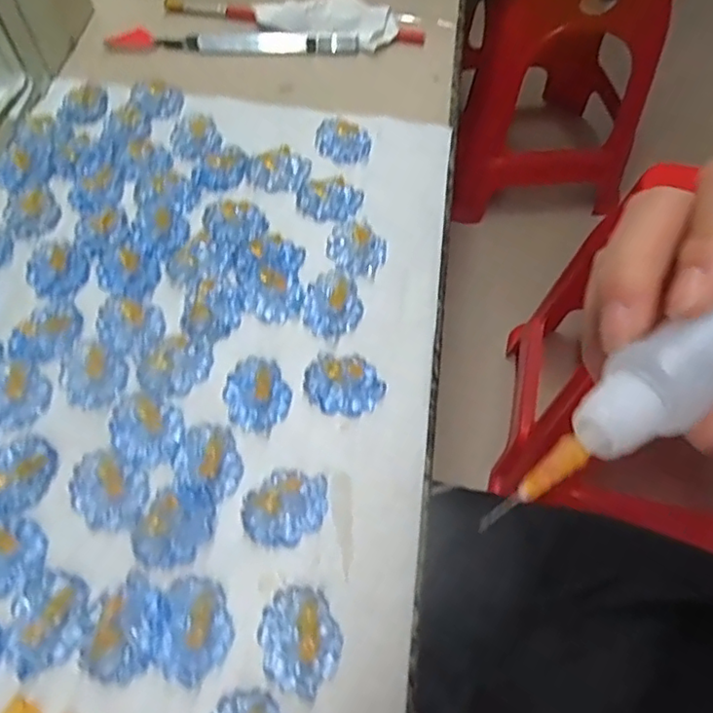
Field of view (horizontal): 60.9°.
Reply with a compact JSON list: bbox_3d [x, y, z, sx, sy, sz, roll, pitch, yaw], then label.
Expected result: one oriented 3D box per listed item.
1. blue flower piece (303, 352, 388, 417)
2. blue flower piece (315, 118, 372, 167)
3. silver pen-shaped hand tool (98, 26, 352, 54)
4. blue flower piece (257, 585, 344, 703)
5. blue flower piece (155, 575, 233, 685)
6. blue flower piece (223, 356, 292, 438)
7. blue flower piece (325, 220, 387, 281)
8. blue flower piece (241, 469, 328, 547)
[{"bbox_3d":[-0.006,0.013,0.294,0.038,0.008,0.030,6,59,0],"label":"blue flower piece"},{"bbox_3d":[-0.008,-0.138,0.391,0.038,0.006,0.032,27,71,9],"label":"blue flower piece"},{"bbox_3d":[-0.088,-0.228,0.439,0.175,0.016,0.019,3,59,-2],"label":"silver pen-shaped hand tool"},{"bbox_3d":[-0.022,0.111,0.237,0.030,0.006,0.038,-12,60,-11],"label":"blue flower piece"},{"bbox_3d":[-0.062,0.105,0.234,0.026,0.011,0.036,5,59,-1],"label":"blue flower piece"},{"bbox_3d":[-0.047,0.019,0.291,0.029,0.007,0.037,-21,62,-15],"label":"blue flower piece"},{"bbox_3d":[0.000,-0.060,0.337,0.033,0.007,0.037,7,59,1],"label":"blue flower piece"},{"bbox_3d":[-0.030,0.064,0.262,0.038,0.009,0.030,-29,65,-19],"label":"blue flower piece"}]

